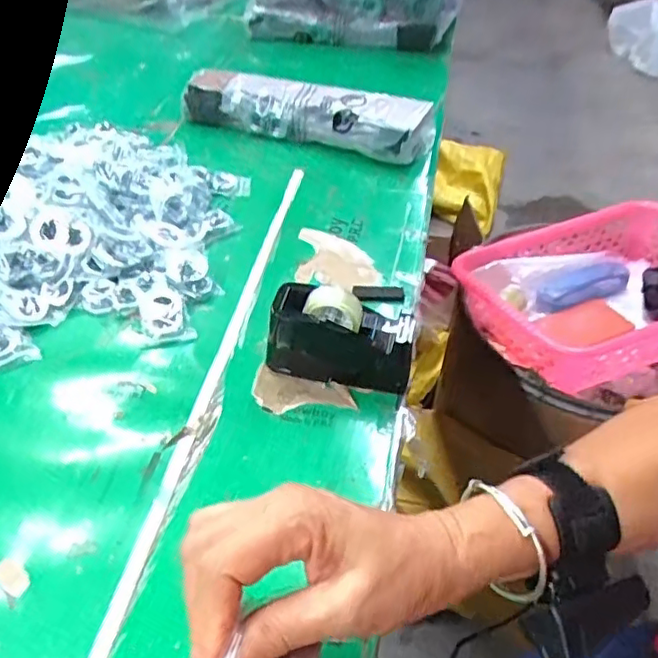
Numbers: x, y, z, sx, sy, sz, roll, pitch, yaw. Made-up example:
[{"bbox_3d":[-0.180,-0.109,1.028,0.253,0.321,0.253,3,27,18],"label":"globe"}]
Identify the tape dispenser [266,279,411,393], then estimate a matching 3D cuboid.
[{"bbox_3d":[0.007,0.000,0.482,0.115,0.080,0.045,6,46,3],"label":"tape dispenser"}]

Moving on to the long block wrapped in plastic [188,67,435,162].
[{"bbox_3d":[-0.031,-0.271,0.756,0.315,0.060,0.074,14,47,11],"label":"long block wrapped in plastic"}]

